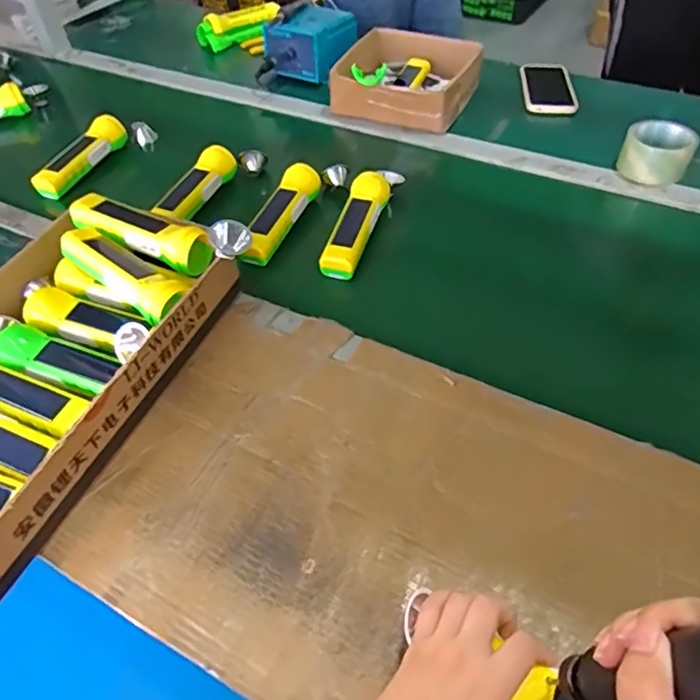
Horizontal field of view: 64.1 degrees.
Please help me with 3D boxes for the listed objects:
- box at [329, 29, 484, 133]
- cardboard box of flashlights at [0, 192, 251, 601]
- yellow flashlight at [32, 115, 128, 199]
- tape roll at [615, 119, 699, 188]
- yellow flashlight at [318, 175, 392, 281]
[{"bbox_3d":[0.093,-0.464,0.942,0.228,0.065,0.241,15,52,14],"label":"box"},{"bbox_3d":[-0.300,0.023,0.541,0.217,0.093,0.418,20,54,18],"label":"cardboard box of flashlights"},{"bbox_3d":[-0.408,-0.293,0.849,0.041,0.048,0.172,17,53,16],"label":"yellow flashlight"},{"bbox_3d":[0.432,-0.278,0.787,0.091,0.051,0.087,21,54,19],"label":"tape roll"},{"bbox_3d":[0.009,-0.163,0.715,0.046,0.040,0.167,13,52,13],"label":"yellow flashlight"}]

